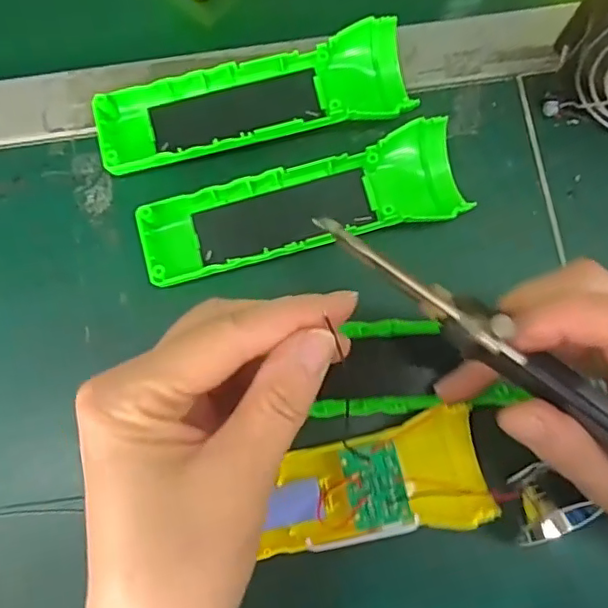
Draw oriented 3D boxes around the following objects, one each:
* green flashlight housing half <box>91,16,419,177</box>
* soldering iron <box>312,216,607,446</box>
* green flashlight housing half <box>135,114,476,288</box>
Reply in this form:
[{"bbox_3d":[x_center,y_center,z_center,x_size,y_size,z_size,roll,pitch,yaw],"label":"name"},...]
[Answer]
[{"bbox_3d":[-0.026,-0.102,0.300,0.160,0.026,0.050,-14,80,-3],"label":"green flashlight housing half"},{"bbox_3d":[0.084,0.026,0.199,0.198,0.031,0.022,36,81,15],"label":"soldering iron"},{"bbox_3d":[0.000,-0.048,0.292,0.161,0.023,0.046,-17,80,-3],"label":"green flashlight housing half"}]

